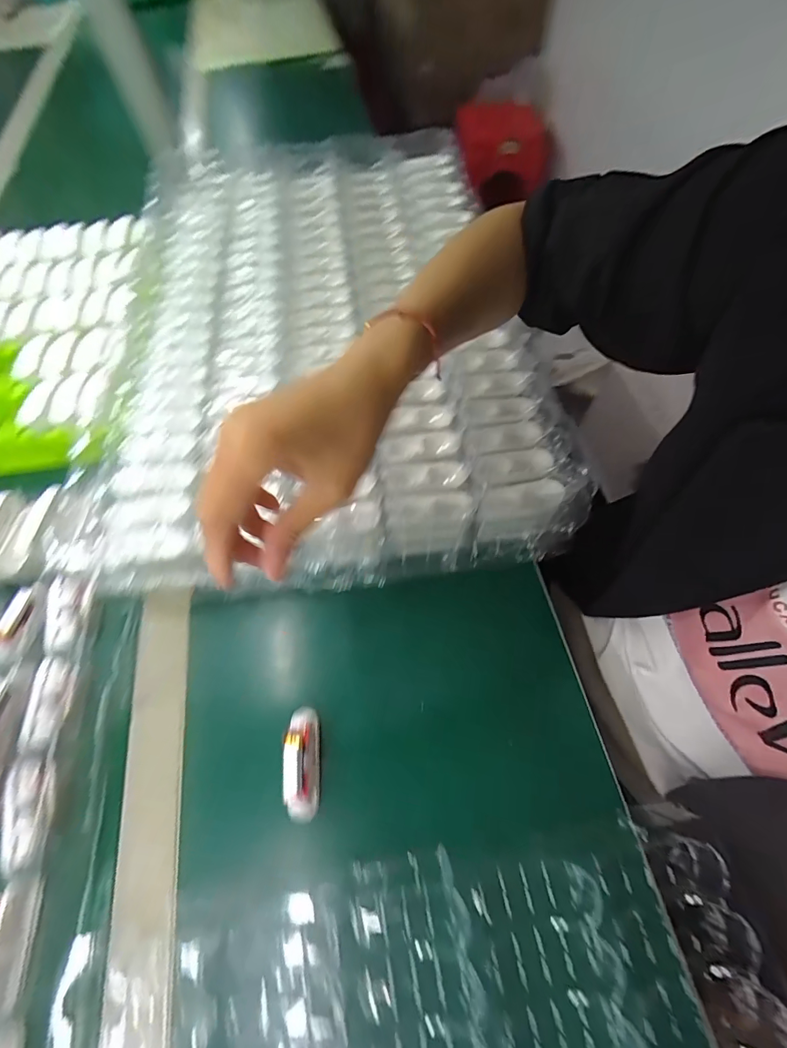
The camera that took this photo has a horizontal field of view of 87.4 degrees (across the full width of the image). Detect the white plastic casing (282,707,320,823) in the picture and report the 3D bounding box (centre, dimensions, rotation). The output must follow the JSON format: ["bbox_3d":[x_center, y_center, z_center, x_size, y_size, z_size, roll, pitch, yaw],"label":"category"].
[{"bbox_3d":[-0.063,0.165,0.286,0.021,0.027,0.067,-7,63,-1],"label":"white plastic casing"}]

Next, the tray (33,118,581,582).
[{"bbox_3d":[-0.085,-0.232,0.445,0.415,0.052,0.604,-7,63,-2],"label":"tray"}]

